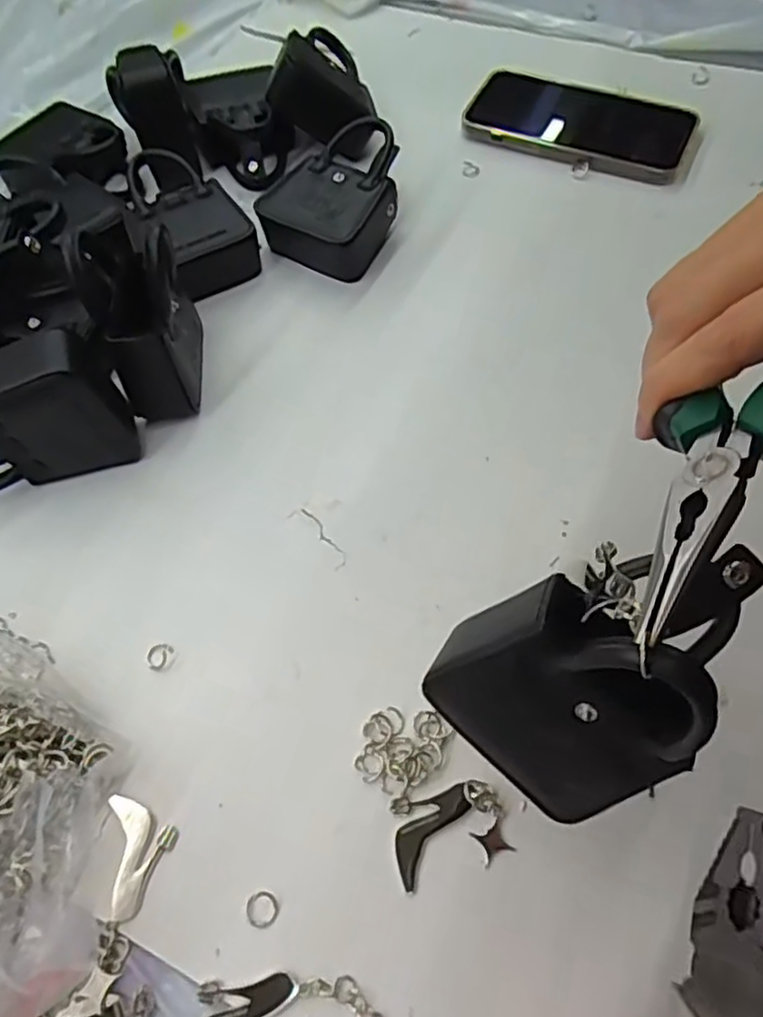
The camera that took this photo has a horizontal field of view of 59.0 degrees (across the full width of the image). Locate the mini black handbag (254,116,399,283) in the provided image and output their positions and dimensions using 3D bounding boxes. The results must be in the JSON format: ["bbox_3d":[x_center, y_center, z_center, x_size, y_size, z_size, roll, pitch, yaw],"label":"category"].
[{"bbox_3d":[-0.025,-0.207,0.448,0.078,0.050,0.106,27,65,17],"label":"mini black handbag"}]

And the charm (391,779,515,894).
[{"bbox_3d":[0.028,0.132,0.276,0.045,0.006,0.032,-12,61,-4],"label":"charm"}]

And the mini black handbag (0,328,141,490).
[{"bbox_3d":[-0.185,-0.045,0.344,0.100,0.073,0.039,-20,61,-8],"label":"mini black handbag"}]

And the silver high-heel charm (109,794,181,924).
[{"bbox_3d":[-0.098,0.141,0.277,0.027,0.004,0.046,-12,61,-4],"label":"silver high-heel charm"}]

